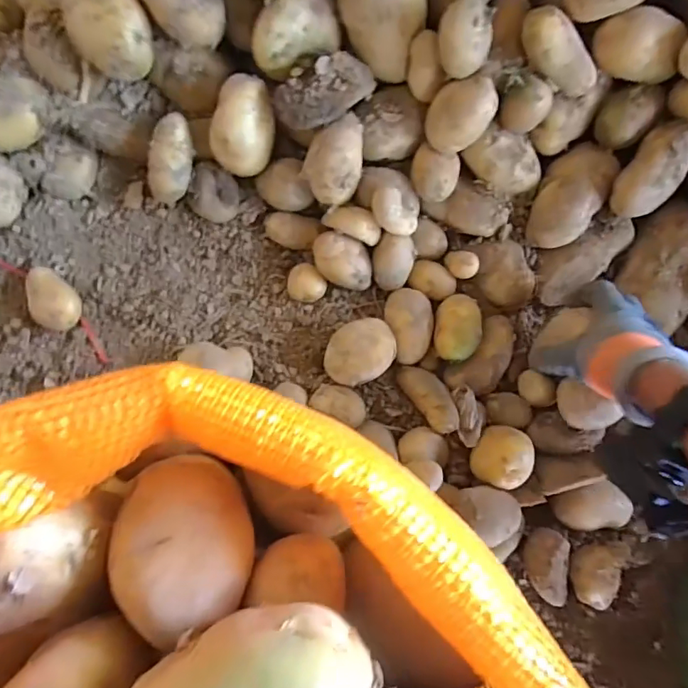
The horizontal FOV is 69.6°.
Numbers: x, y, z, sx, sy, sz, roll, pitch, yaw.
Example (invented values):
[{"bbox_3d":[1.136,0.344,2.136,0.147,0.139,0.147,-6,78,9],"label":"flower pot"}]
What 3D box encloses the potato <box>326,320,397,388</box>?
[{"bbox_3d":[0.016,0.007,0.481,0.071,0.043,0.059,-23,84,-8],"label":"potato"}]

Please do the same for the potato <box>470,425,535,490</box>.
[{"bbox_3d":[0.150,0.104,0.461,0.044,0.041,0.057,32,80,0],"label":"potato"}]

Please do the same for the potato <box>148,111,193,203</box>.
[{"bbox_3d":[-0.175,-0.183,0.499,0.039,0.032,0.088,16,115,-2],"label":"potato"}]

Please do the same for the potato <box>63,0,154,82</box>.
[{"bbox_3d":[-0.217,-0.292,0.451,0.068,0.050,0.083,-26,85,-8],"label":"potato"}]

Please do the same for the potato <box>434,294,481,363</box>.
[{"bbox_3d":[0.116,-0.018,0.504,0.040,0.033,0.072,14,81,-3],"label":"potato"}]

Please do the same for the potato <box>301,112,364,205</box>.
[{"bbox_3d":[-0.010,-0.181,0.482,0.055,0.041,0.079,9,81,-3],"label":"potato"}]

